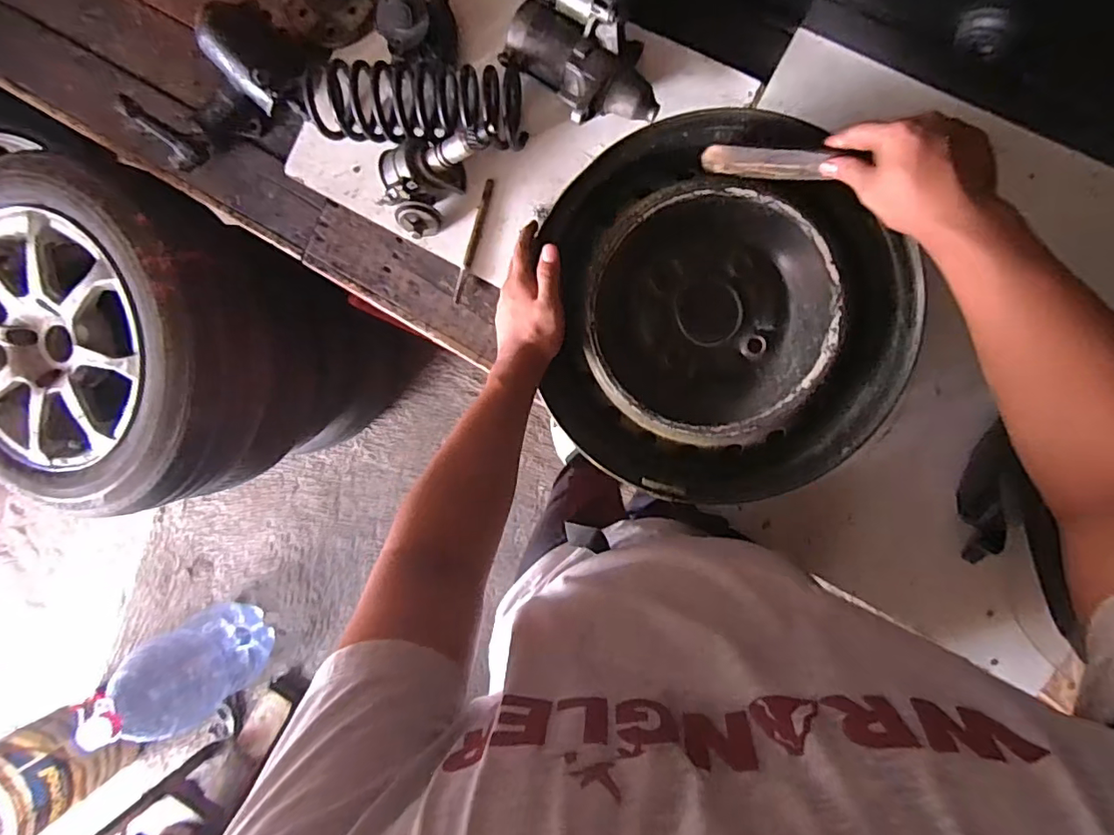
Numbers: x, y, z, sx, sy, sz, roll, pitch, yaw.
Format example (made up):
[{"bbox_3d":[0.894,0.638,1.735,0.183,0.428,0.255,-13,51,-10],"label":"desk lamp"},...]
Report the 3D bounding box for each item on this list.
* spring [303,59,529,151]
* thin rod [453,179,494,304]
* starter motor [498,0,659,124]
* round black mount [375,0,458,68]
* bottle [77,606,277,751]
[{"bbox_3d":[-0.182,-0.389,0.676,0.269,0.095,0.106,5,94,7],"label":"spring"},{"bbox_3d":[-0.112,-0.235,0.728,0.013,0.010,0.164,18,95,6],"label":"thin rod"},{"bbox_3d":[0.036,-0.417,0.642,0.192,0.087,0.124,36,97,4],"label":"starter motor"},{"bbox_3d":[-0.173,-0.490,0.673,0.086,0.074,0.099,7,94,7],"label":"round black mount"},{"bbox_3d":[-0.972,0.672,1.407,0.226,0.438,0.245,-38,88,8],"label":"bottle"}]

